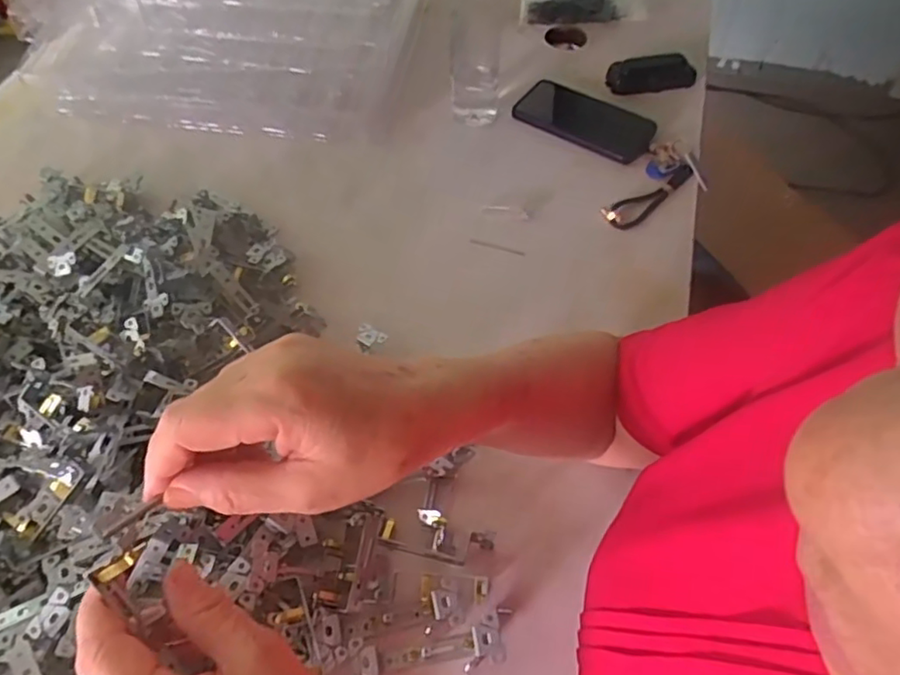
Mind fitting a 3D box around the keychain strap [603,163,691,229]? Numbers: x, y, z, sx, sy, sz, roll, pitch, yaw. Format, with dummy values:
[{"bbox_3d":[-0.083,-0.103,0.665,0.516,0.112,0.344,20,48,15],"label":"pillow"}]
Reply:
[{"bbox_3d":[0.228,-0.156,0.678,0.129,0.012,0.035,-31,62,-18],"label":"keychain strap"}]

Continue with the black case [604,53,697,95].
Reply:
[{"bbox_3d":[0.258,-0.340,0.779,0.108,0.031,0.039,-4,59,0],"label":"black case"}]

